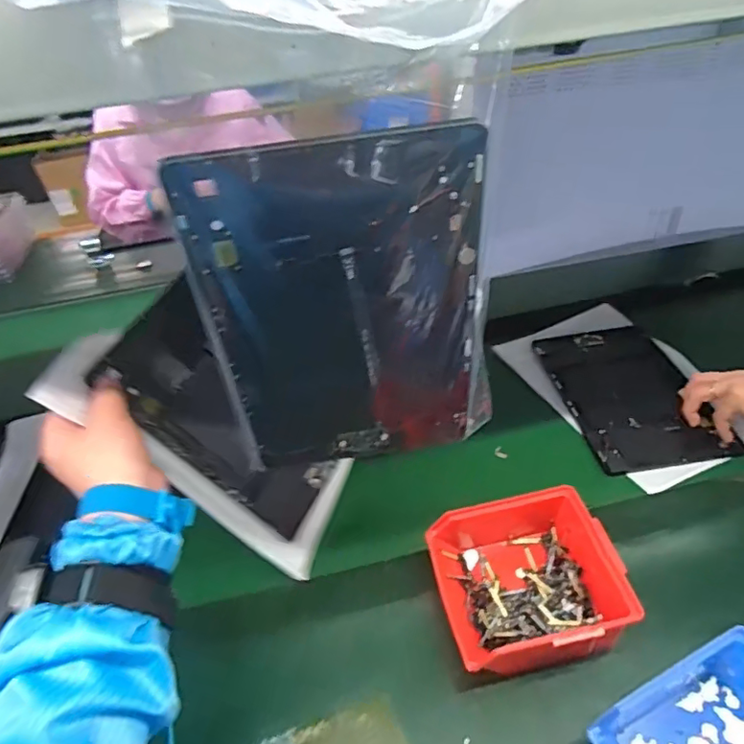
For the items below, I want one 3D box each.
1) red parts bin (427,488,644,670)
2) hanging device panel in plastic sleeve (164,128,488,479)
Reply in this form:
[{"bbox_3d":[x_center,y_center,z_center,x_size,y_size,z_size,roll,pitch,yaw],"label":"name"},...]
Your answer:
[{"bbox_3d":[0.126,0.172,0.462,0.139,0.072,0.144,-10,38,-7],"label":"red parts bin"},{"bbox_3d":[-0.009,-0.022,0.337,0.167,0.237,0.012,-7,45,-2],"label":"hanging device panel in plastic sleeve"}]

